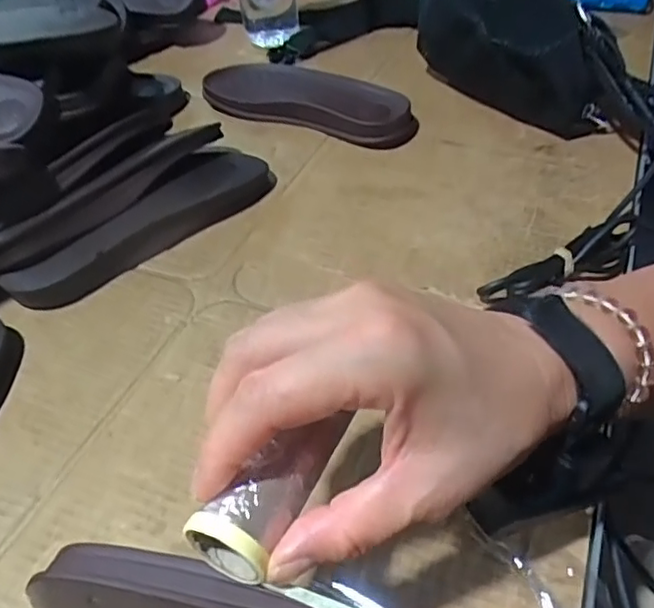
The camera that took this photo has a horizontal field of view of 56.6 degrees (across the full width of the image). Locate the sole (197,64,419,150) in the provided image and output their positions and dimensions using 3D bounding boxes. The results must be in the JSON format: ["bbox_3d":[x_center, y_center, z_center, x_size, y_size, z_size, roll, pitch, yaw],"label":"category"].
[{"bbox_3d":[-0.016,-0.192,0.566,0.208,0.033,0.082,21,51,21],"label":"sole"}]

